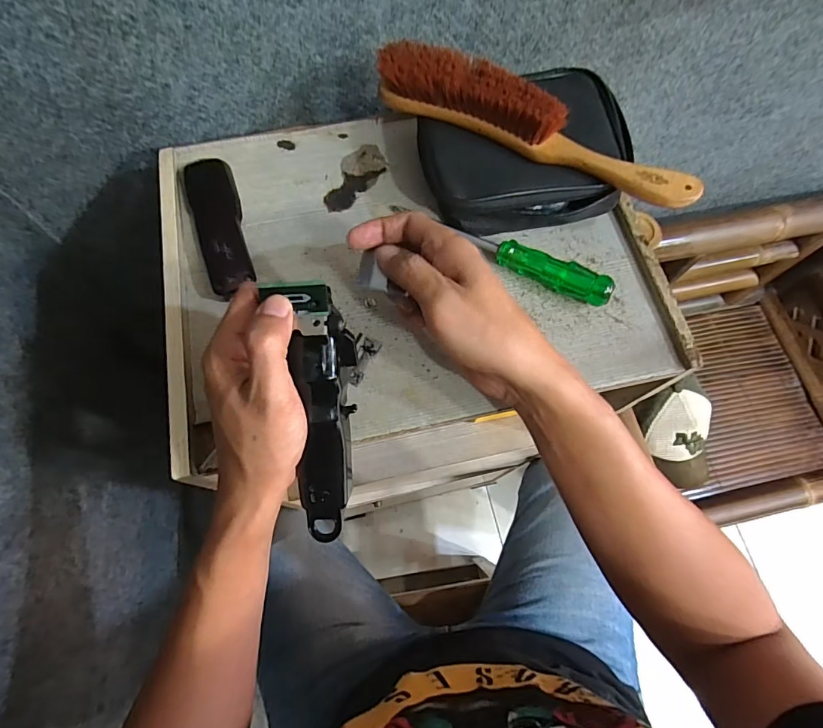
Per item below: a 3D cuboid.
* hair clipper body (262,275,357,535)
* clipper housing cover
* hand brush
[{"bbox_3d":[-0.060,0.036,0.305,0.046,0.026,0.178,0,110,-1],"label":"hair clipper body"},{"bbox_3d":[-0.162,-0.121,0.387,0.038,0.014,0.141,-17,70,-7],"label":"clipper housing cover"},{"bbox_3d":[0.099,-0.189,0.360,0.259,0.034,0.040,24,71,8],"label":"hand brush"}]

